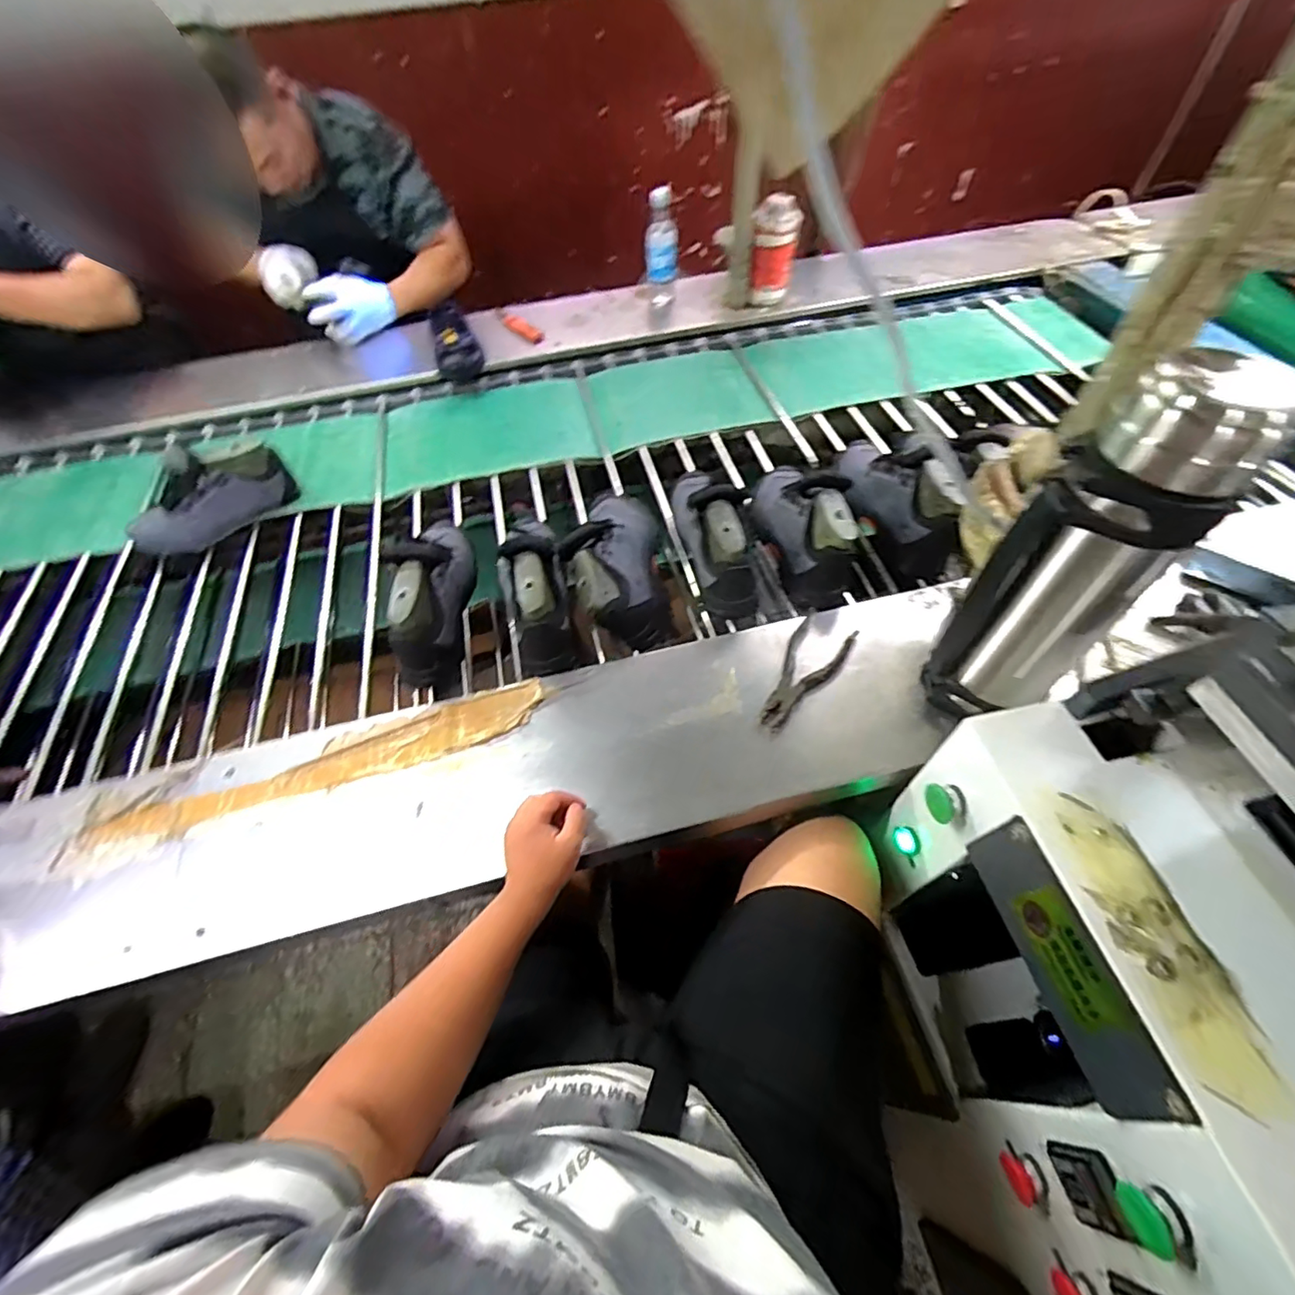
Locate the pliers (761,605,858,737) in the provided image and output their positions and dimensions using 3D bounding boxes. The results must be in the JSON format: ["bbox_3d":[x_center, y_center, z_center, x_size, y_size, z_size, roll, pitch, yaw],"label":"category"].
[{"bbox_3d":[0.205,0.026,0.729,0.075,0.012,0.191,23,60,18],"label":"pliers"}]

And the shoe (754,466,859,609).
[{"bbox_3d":[0.234,-0.202,0.865,0.108,0.113,0.281,-14,56,-5],"label":"shoe"}]

